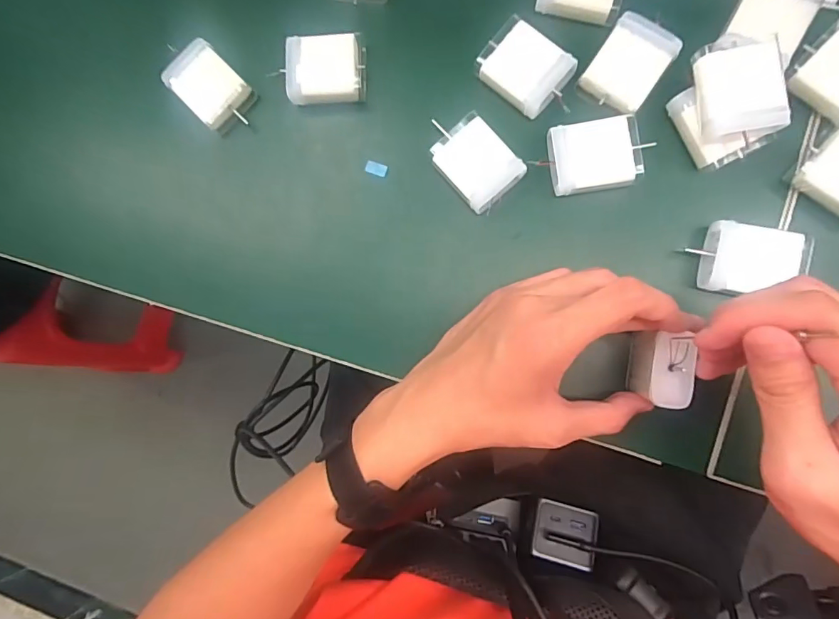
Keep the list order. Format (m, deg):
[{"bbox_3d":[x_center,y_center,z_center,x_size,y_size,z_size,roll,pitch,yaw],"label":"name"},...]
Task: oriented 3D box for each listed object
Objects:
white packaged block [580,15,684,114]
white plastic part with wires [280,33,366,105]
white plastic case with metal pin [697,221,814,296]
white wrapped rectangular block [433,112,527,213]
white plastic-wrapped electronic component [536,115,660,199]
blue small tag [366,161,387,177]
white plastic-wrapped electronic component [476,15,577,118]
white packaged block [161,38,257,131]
[{"bbox_3d":[0.129,-0.151,0.290,0.041,0.012,0.053,33,94,7],"label":"white packaged block"},{"bbox_3d":[-0.063,-0.160,0.316,0.048,0.020,0.042,-2,90,8],"label":"white plastic part with wires"},{"bbox_3d":[0.199,-0.028,0.279,0.054,0.021,0.041,8,91,8],"label":"white plastic case with metal pin"},{"bbox_3d":[0.035,-0.094,0.303,0.041,0.017,0.057,-44,84,6],"label":"white wrapped rectangular block"},{"bbox_3d":[0.108,-0.095,0.292,0.054,0.018,0.042,-7,89,8],"label":"white plastic-wrapped electronic component"},{"bbox_3d":[-0.029,-0.096,0.318,0.015,0.004,0.008,20,93,7],"label":"blue small tag"},{"bbox_3d":[0.068,-0.151,0.297,0.058,0.009,0.042,39,95,6],"label":"white plastic-wrapped electronic component"},{"bbox_3d":[-0.144,-0.153,0.326,0.040,0.023,0.053,-44,84,6],"label":"white packaged block"}]

